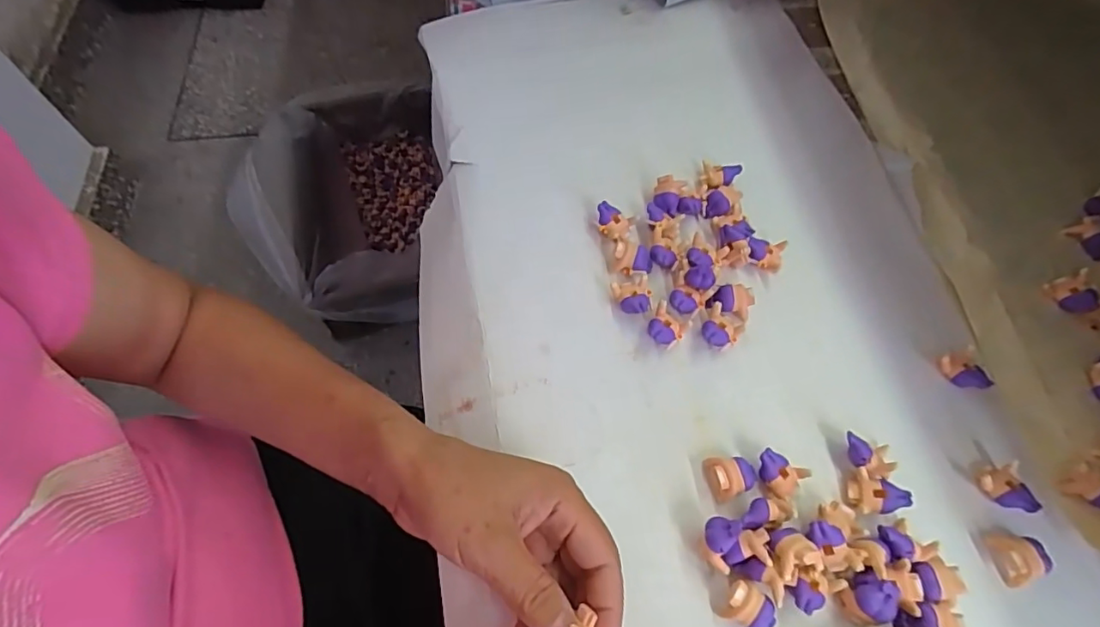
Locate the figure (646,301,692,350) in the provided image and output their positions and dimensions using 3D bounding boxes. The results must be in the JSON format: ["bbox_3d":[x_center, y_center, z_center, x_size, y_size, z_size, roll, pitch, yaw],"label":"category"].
[{"bbox_3d":[0.078,0.010,0.372,0.025,0.014,0.027,38,69,17],"label":"figure"}]

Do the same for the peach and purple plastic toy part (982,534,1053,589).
[{"bbox_3d":[0.267,0.138,0.306,0.026,0.012,0.027,-5,63,-3],"label":"peach and purple plastic toy part"}]

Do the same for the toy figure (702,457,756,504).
[{"bbox_3d":[0.109,0.099,0.326,0.029,0.015,0.025,0,63,-1],"label":"toy figure"}]

